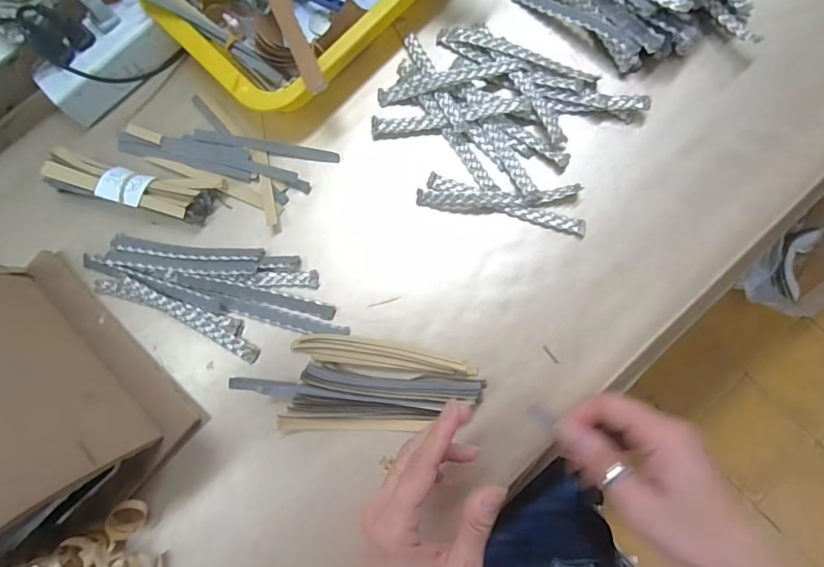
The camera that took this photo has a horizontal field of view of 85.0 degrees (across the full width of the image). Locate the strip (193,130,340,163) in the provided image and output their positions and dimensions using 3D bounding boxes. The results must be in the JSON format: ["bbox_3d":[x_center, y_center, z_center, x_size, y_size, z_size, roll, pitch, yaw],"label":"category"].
[{"bbox_3d":[-0.129,-0.123,0.403,0.132,0.007,0.012,9,80,6],"label":"strip"}]

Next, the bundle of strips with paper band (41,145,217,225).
[{"bbox_3d":[-0.244,-0.083,0.390,0.138,0.027,0.033,14,81,6],"label":"bundle of strips with paper band"}]

